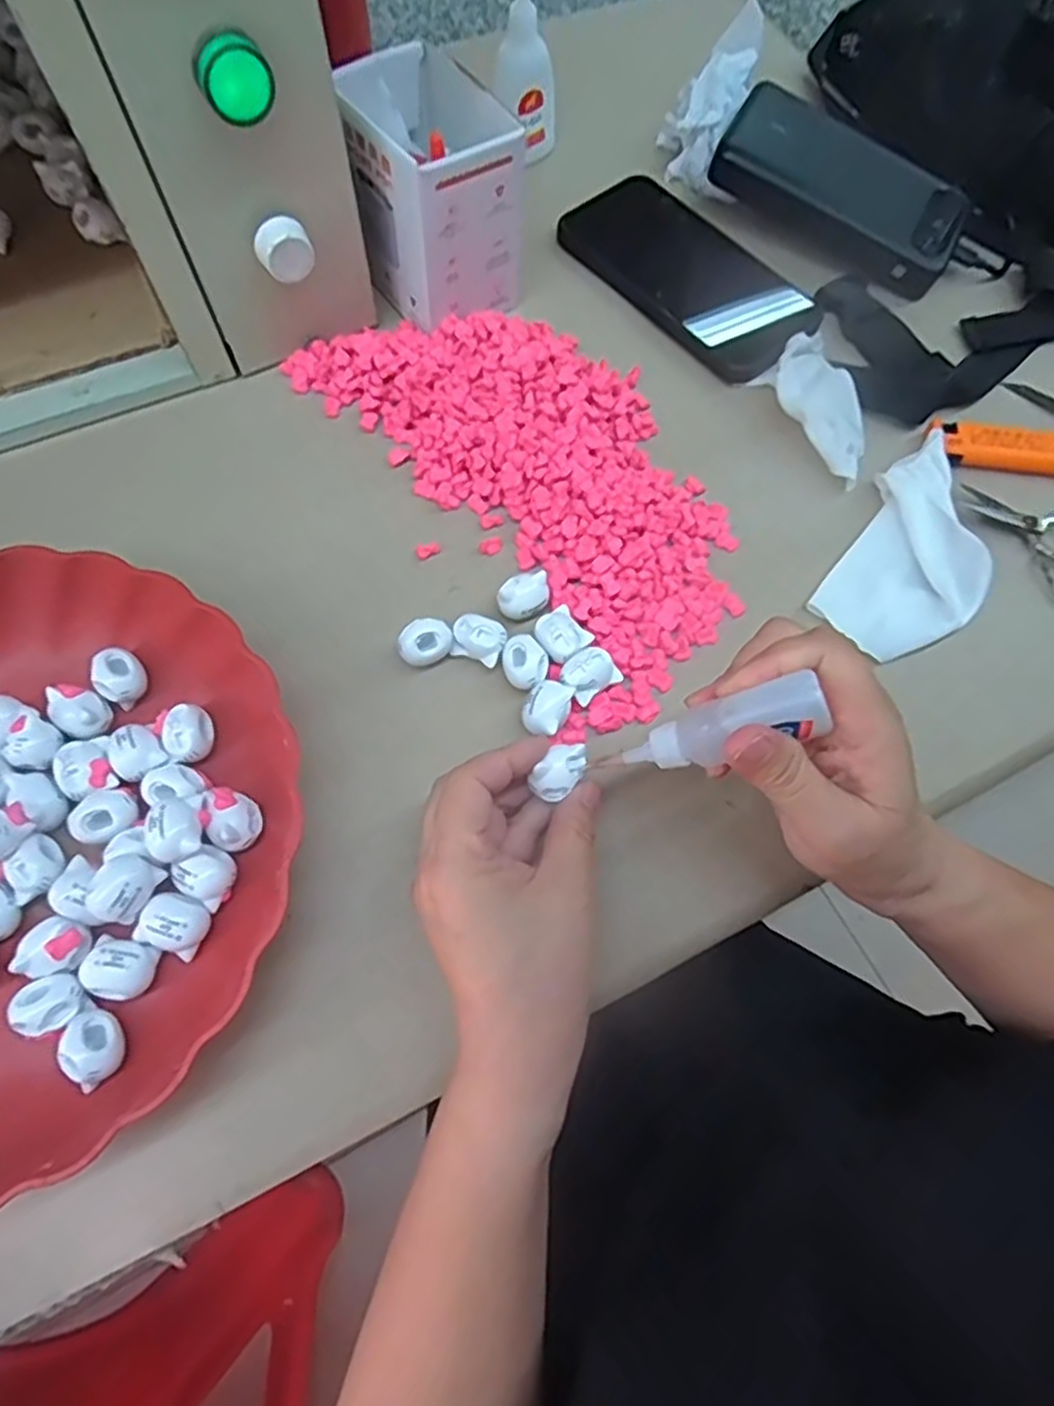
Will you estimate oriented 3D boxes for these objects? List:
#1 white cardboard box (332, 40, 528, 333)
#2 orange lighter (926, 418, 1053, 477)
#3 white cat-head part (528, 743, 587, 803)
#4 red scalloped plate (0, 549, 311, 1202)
[{"bbox_3d":[-0.053,-0.280,0.402,0.076,0.090,0.092,-33,73,-13],"label":"white cardboard box"},{"bbox_3d":[0.264,-0.140,0.403,0.081,0.011,0.023,10,69,2],"label":"orange lighter"},{"bbox_3d":[0.014,0.028,0.301,0.014,0.010,0.026,40,73,13],"label":"white cat-head part"},{"bbox_3d":[-0.216,0.056,0.290,0.235,0.041,0.234,1,69,-1],"label":"red scalloped plate"}]

